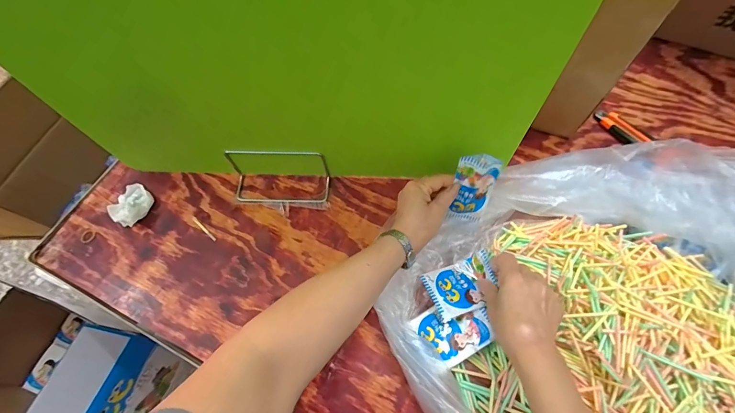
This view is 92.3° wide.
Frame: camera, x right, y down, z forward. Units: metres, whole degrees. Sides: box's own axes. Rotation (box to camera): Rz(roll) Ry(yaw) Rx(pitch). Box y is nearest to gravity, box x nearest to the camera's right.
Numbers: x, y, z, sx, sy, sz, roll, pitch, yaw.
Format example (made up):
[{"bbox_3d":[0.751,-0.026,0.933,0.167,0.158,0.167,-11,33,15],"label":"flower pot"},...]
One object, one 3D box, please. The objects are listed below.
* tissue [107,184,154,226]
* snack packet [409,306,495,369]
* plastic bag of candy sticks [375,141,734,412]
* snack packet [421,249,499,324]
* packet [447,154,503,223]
[{"bbox_3d":[-0.379,-0.005,0.563,0.062,0.029,0.061,38,71,19],"label":"tissue"},{"bbox_3d":[0.108,0.153,0.441,0.082,0.020,0.070,-28,66,-11],"label":"snack packet"},{"bbox_3d":[0.307,0.111,0.408,0.522,0.126,0.487,36,70,18],"label":"plastic bag of candy sticks"},{"bbox_3d":[0.126,0.103,0.463,0.093,0.018,0.063,-22,65,-8],"label":"snack packet"},{"bbox_3d":[0.143,-0.023,0.488,0.056,0.096,0.025,6,37,-4],"label":"packet"}]

